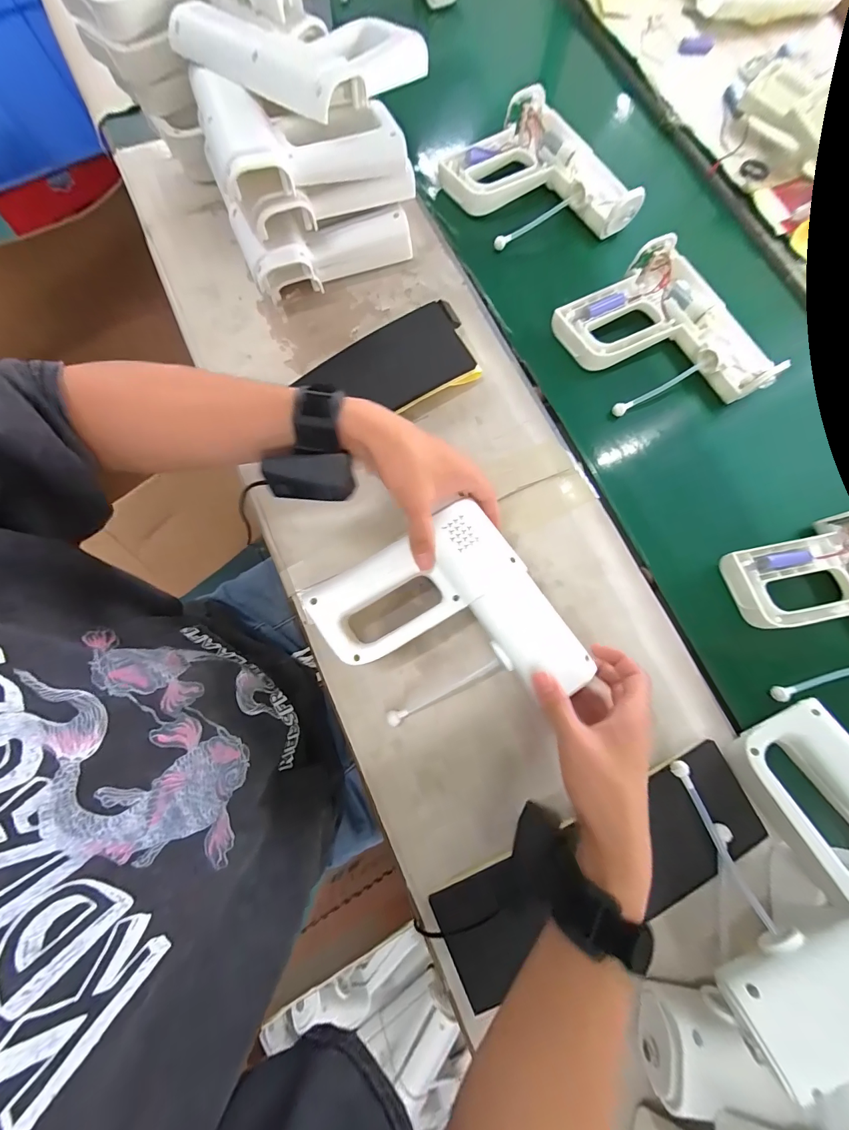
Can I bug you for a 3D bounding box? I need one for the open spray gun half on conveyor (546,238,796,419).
[{"bbox_3d":[0.283,-0.264,0.459,0.183,0.032,0.206,-31,80,-7],"label":"open spray gun half on conveyor"}]

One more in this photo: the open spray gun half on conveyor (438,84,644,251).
[{"bbox_3d":[0.147,-0.493,0.506,0.176,0.037,0.214,-37,81,-8],"label":"open spray gun half on conveyor"}]

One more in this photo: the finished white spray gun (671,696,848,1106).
[{"bbox_3d":[0.297,0.236,0.311,0.202,0.065,0.178,-28,51,3],"label":"finished white spray gun"}]

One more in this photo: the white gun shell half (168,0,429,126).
[{"bbox_3d":[-0.129,-0.551,0.408,0.208,0.050,0.182,33,77,6],"label":"white gun shell half"}]

